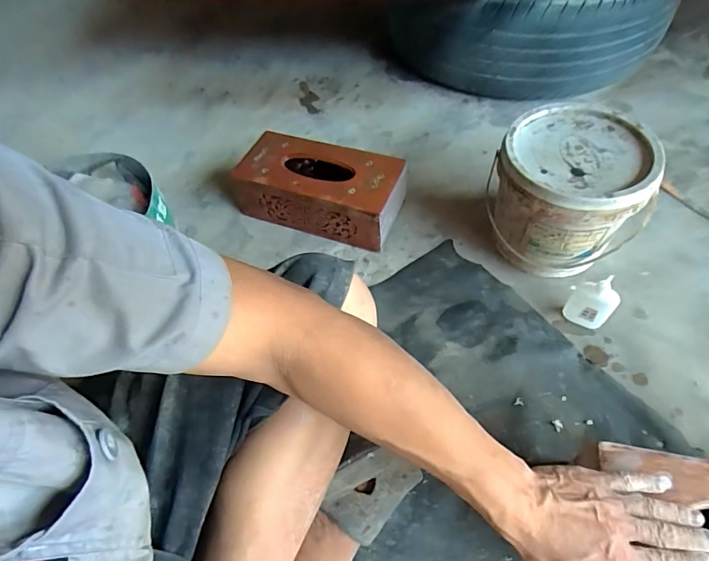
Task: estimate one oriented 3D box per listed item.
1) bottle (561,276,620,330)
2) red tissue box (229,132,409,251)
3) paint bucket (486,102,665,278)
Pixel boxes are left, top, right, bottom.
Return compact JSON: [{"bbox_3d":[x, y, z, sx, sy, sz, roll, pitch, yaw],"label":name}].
[{"bbox_3d":[0.318,0.025,0.583,0.053,0.084,0.040,33,65,23],"label":"bottle"},{"bbox_3d":[-0.062,-0.156,0.733,0.281,0.100,0.125,18,60,15],"label":"red tissue box"},{"bbox_3d":[0.294,-0.117,0.625,0.187,0.180,0.174,-2,57,3],"label":"paint bucket"}]

